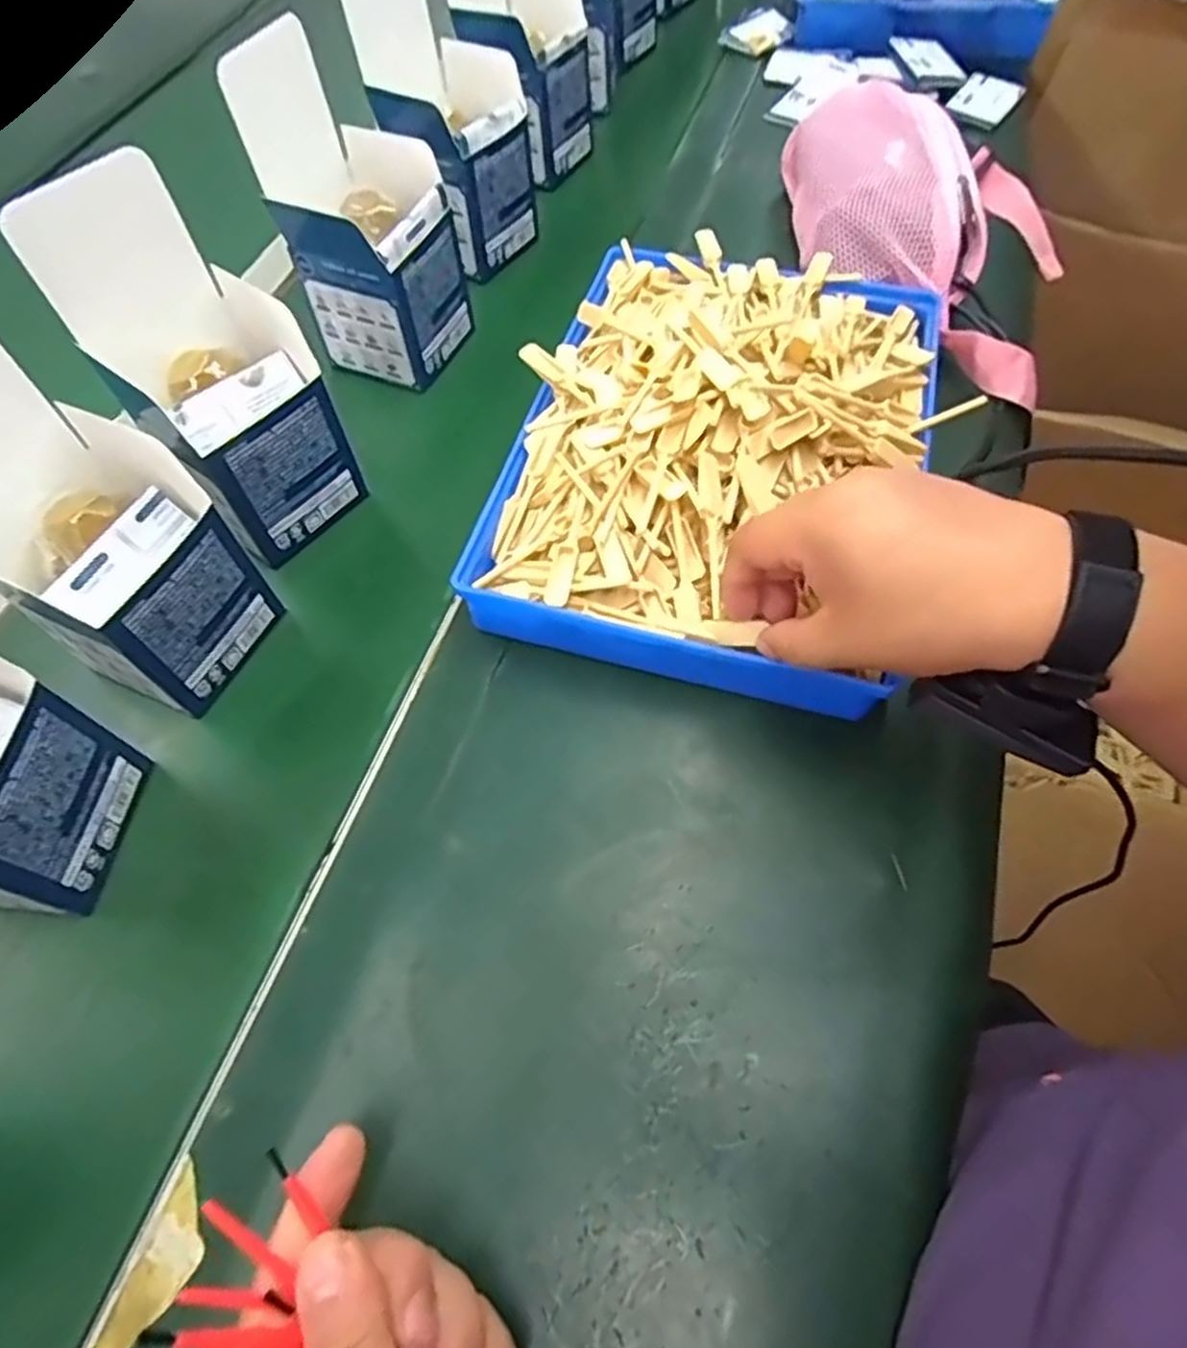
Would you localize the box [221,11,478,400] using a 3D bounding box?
[{"bbox_3d":[-0.146,-0.293,0.490,0.087,0.167,0.093,22,64,15],"label":"box"}]

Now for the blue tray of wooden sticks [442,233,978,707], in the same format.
[{"bbox_3d":[0.079,-0.154,0.442,0.227,0.073,0.321,16,63,12],"label":"blue tray of wooden sticks"}]

